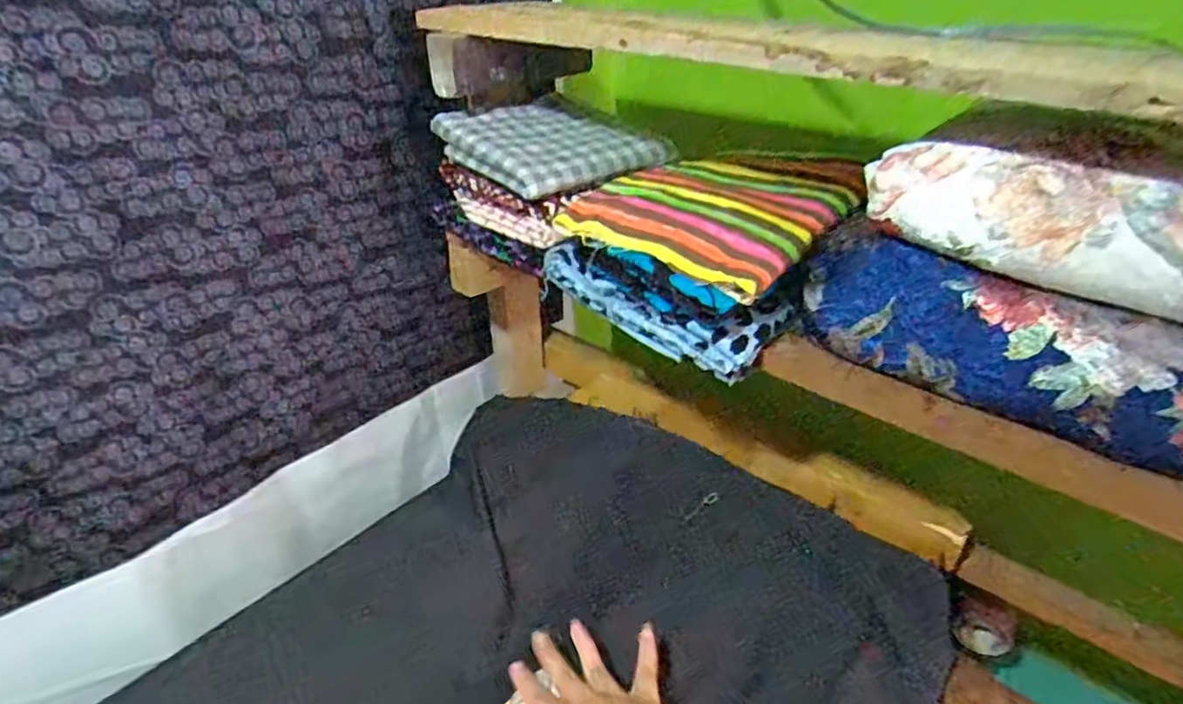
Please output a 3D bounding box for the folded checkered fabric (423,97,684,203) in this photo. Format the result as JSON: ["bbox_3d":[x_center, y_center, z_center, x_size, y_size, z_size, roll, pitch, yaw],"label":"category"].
[{"bbox_3d":[-0.034,-0.214,0.671,0.171,0.044,0.185,28,40,36],"label":"folded checkered fabric"}]

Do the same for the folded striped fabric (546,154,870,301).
[{"bbox_3d":[0.116,-0.129,0.590,0.197,0.043,0.238,24,38,33],"label":"folded striped fabric"}]

